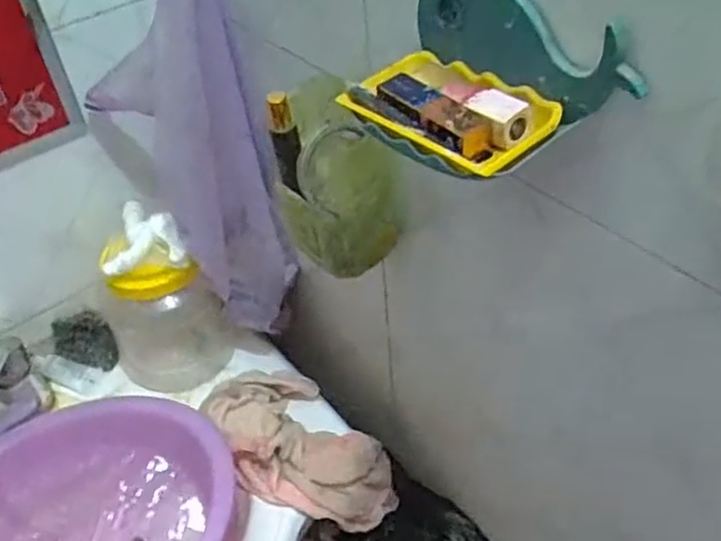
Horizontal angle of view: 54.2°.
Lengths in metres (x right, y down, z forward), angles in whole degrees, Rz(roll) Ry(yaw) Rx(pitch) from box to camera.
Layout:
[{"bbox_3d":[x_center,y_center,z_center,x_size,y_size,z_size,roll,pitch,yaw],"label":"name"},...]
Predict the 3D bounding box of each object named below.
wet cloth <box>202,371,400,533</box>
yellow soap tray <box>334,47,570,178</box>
[{"bbox_3d":[-0.069,0.195,0.767,0.192,0.130,0.132,33,56,33],"label":"wet cloth"},{"bbox_3d":[0.051,-0.094,0.399,0.069,0.015,0.116,-33,50,-25],"label":"yellow soap tray"}]

